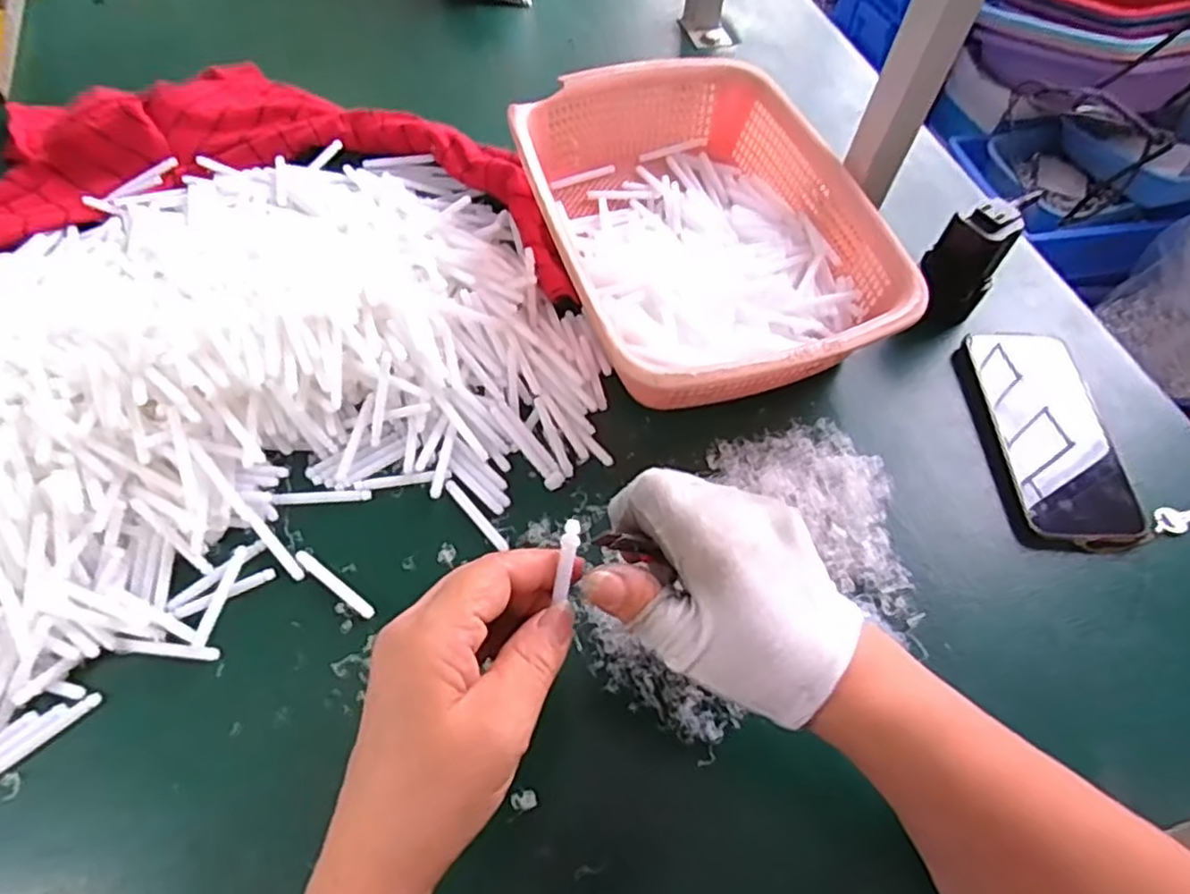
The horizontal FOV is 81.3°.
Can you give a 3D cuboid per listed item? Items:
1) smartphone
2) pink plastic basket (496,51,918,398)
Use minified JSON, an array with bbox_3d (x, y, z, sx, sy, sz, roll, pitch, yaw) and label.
[{"bbox_3d":[0.309,-0.012,0.468,0.073,0.015,0.156,-3,63,4],"label":"smartphone"},{"bbox_3d":[0.073,-0.155,0.509,0.217,0.078,0.293,-13,61,-12],"label":"pink plastic basket"}]

